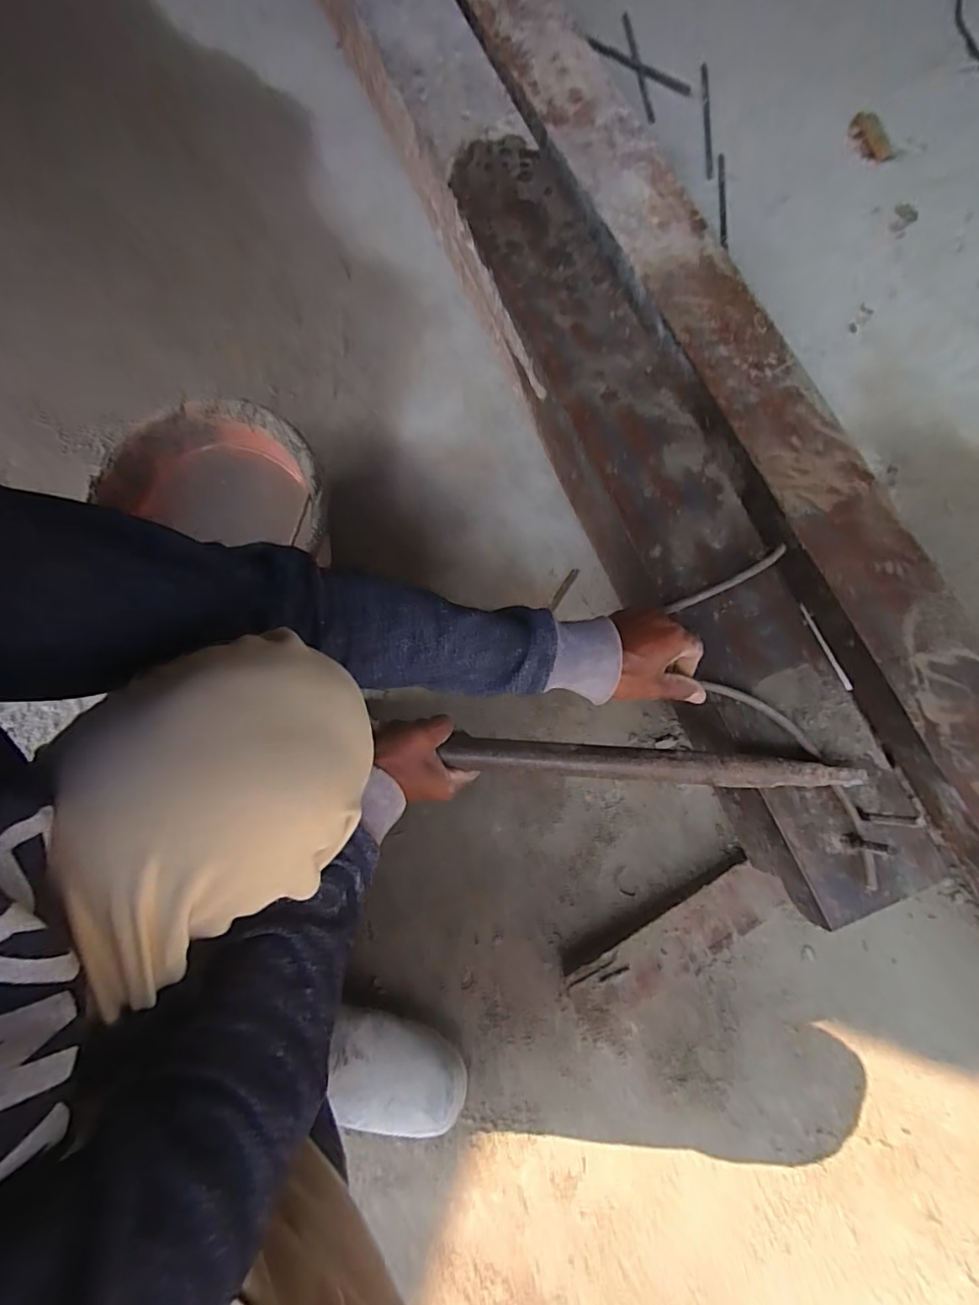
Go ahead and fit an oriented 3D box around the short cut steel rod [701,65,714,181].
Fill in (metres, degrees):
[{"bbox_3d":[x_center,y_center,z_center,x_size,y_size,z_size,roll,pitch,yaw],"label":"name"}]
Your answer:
[{"bbox_3d":[0.331,-0.810,0.822,0.013,0.009,0.218,1,79,1],"label":"short cut steel rod"}]

